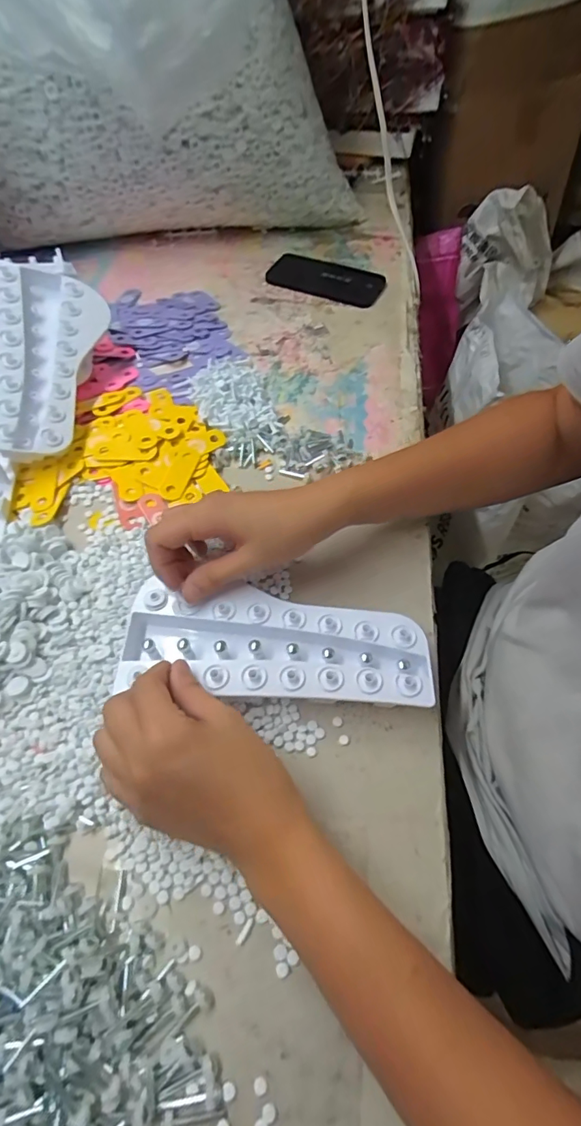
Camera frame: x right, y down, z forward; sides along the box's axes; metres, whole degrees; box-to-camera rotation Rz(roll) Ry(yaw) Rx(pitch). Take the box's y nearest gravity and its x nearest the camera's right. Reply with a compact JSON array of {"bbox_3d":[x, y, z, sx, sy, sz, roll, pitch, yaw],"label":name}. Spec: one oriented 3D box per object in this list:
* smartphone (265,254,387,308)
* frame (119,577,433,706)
[{"bbox_3d":[0.051,-0.408,0.703,0.164,0.015,0.090,23,59,12],"label":"smartphone"},{"bbox_3d":[-0.013,0.065,0.376,0.230,0.034,0.083,6,57,8],"label":"frame"}]

